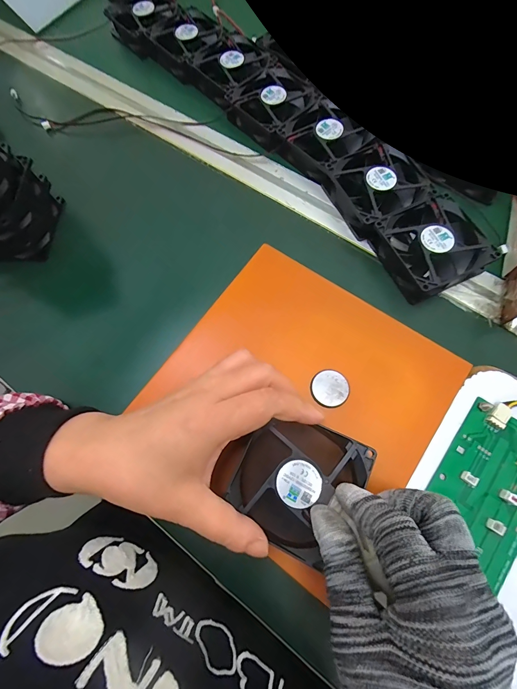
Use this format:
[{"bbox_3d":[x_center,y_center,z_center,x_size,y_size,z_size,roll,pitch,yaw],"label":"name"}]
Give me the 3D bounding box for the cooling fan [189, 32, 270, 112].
[{"bbox_3d":[-0.033,-0.327,0.374,0.090,0.021,0.087,43,75,14],"label":"cooling fan"}]

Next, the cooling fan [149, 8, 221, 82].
[{"bbox_3d":[-0.091,-0.383,0.397,0.077,0.027,0.084,42,75,14],"label":"cooling fan"}]

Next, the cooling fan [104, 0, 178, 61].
[{"bbox_3d":[-0.143,-0.431,0.419,0.088,0.029,0.082,-42,75,-14],"label":"cooling fan"}]

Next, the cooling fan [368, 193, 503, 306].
[{"bbox_3d":[0.157,-0.089,0.286,0.081,0.027,0.080,-22,71,-8],"label":"cooling fan"}]

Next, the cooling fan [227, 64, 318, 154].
[{"bbox_3d":[0.020,-0.265,0.355,0.080,0.029,0.090,-37,74,-13],"label":"cooling fan"}]

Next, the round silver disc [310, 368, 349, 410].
[{"bbox_3d":[0.056,0.034,0.243,0.029,0.004,0.029,0,70,0],"label":"round silver disc"}]

